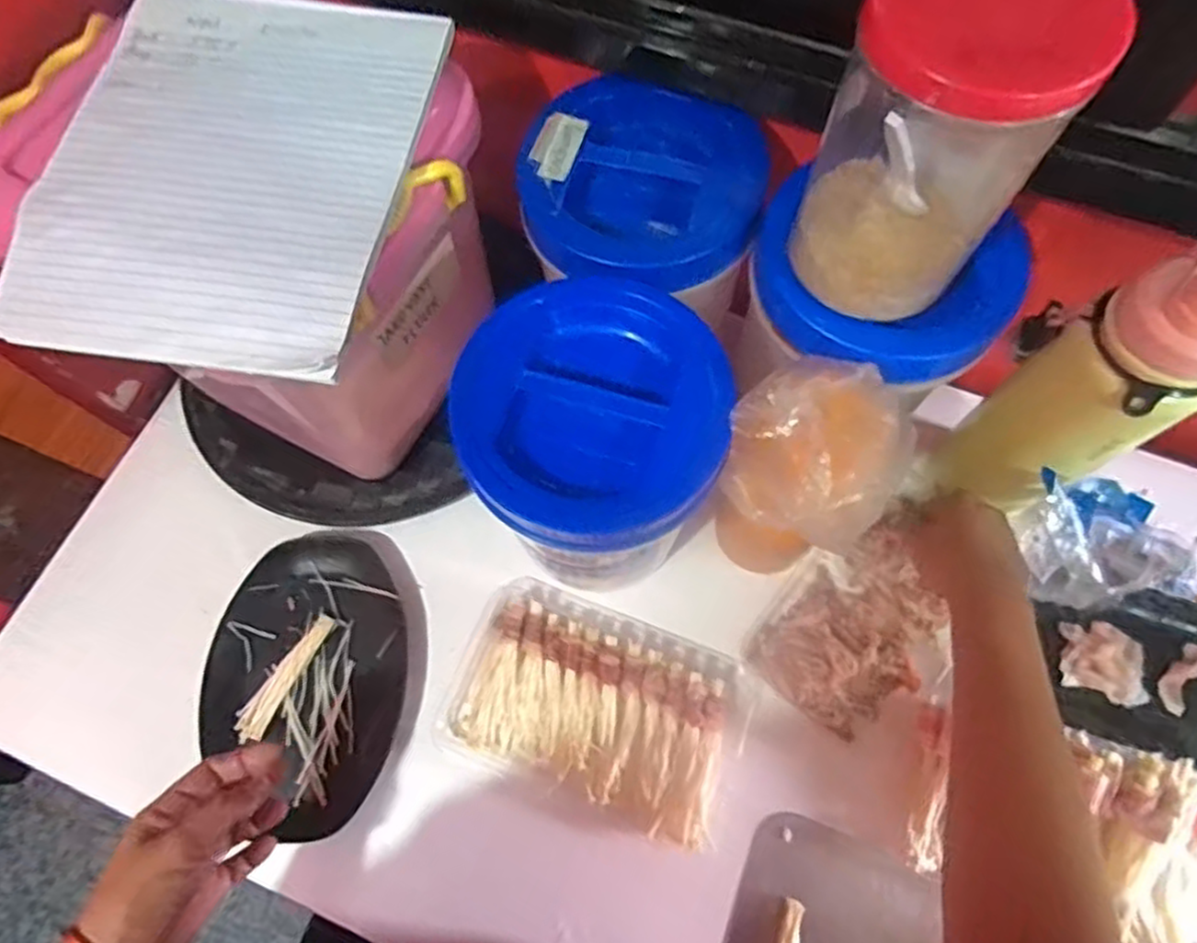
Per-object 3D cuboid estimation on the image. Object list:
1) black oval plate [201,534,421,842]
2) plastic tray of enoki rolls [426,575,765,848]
[{"bbox_3d":[-0.228,0.164,0.570,0.154,0.021,0.217,7,70,3],"label":"black oval plate"},{"bbox_3d":[-0.002,0.179,0.561,0.224,0.029,0.144,20,71,7],"label":"plastic tray of enoki rolls"}]

